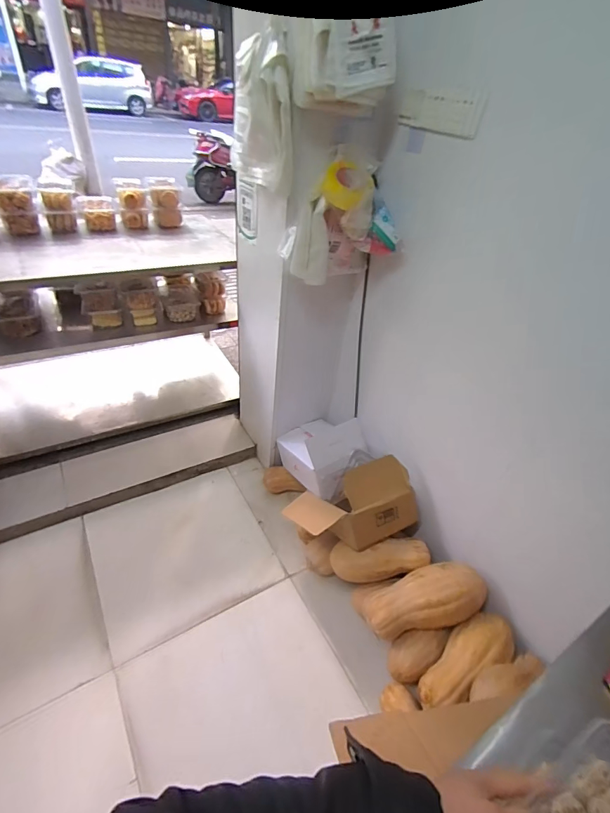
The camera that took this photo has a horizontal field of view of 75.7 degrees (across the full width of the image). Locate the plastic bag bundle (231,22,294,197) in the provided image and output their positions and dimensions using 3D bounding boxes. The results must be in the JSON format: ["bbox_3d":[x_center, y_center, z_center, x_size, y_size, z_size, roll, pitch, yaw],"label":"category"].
[{"bbox_3d":[-0.107,-0.715,0.969,0.103,0.288,0.215,-9,42,-19],"label":"plastic bag bundle"}]

